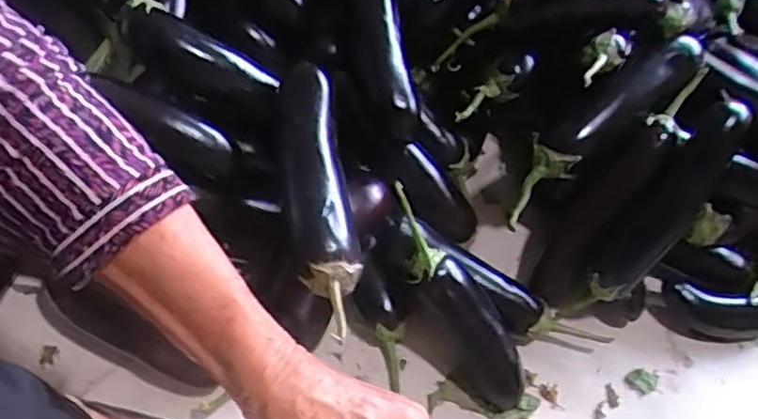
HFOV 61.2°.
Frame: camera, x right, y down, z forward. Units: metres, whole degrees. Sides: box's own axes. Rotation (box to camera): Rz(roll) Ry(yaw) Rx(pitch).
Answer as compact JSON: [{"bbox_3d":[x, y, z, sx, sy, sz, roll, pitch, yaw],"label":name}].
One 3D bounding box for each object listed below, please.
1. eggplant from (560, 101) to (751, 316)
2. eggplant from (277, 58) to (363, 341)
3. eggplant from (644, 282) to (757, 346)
[{"bbox_3d":[0.304,0.008,0.703,0.062,0.052,0.283,38,94,21],"label":"eggplant"},{"bbox_3d":[-0.059,-0.020,0.617,0.057,0.048,0.272,-7,68,-11],"label":"eggplant"},{"bbox_3d":[0.417,0.125,0.767,0.169,0.044,0.060,7,55,-1],"label":"eggplant"}]

